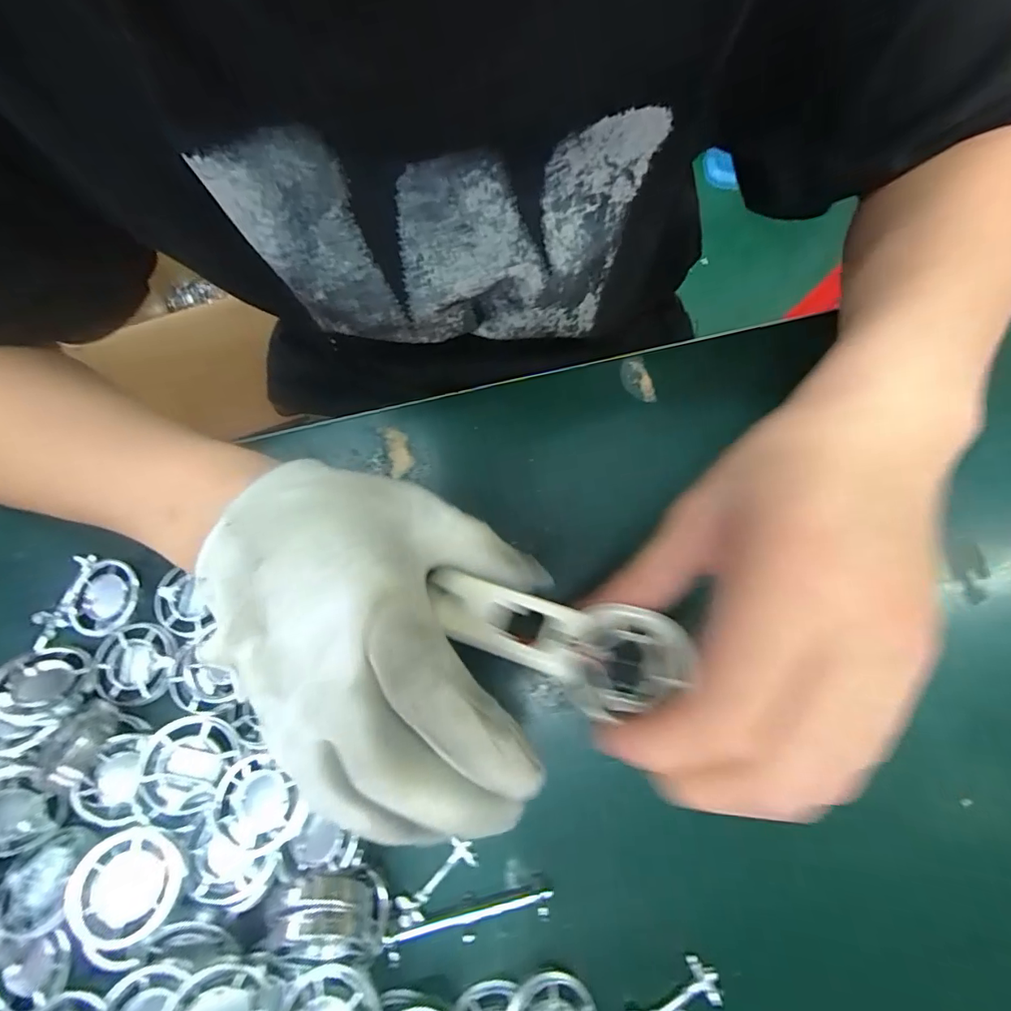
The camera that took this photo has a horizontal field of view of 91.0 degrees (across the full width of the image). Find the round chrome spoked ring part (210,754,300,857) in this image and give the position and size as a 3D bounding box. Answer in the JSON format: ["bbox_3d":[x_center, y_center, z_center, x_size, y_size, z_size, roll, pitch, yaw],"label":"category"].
[{"bbox_3d":[-0.110,0.131,0.215,0.039,0.008,0.035,29,77,9],"label":"round chrome spoked ring part"}]

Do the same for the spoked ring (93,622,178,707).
[{"bbox_3d":[-0.185,0.079,0.249,0.039,0.006,0.040,0,74,1],"label":"spoked ring"}]

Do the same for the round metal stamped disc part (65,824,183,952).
[{"bbox_3d":[-0.152,0.152,0.199,0.036,0.005,0.039,5,60,-8],"label":"round metal stamped disc part"}]

